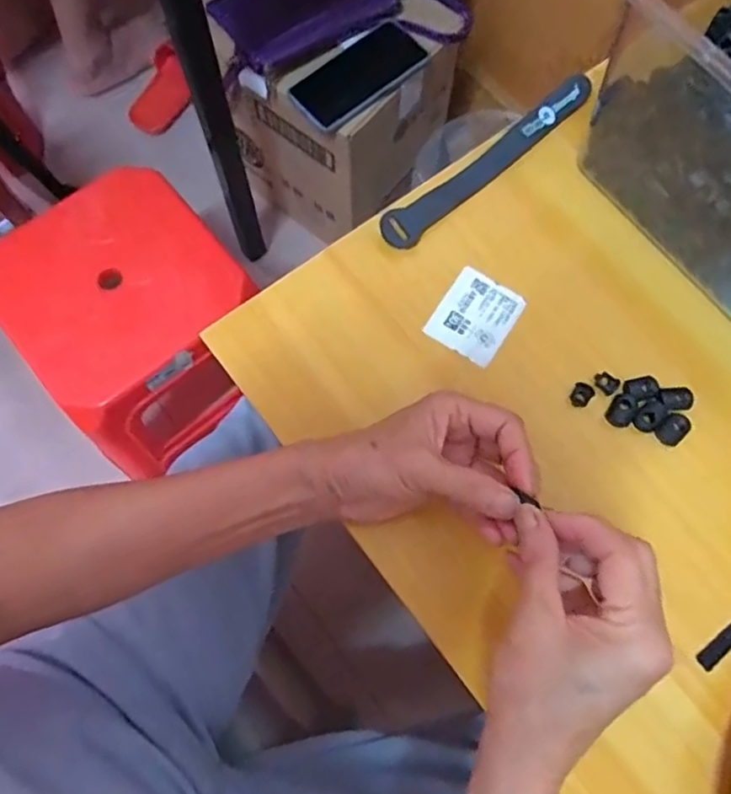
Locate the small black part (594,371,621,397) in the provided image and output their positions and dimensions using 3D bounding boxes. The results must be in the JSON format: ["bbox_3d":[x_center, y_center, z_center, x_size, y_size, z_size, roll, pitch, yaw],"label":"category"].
[{"bbox_3d":[0.156,-0.010,0.390,0.013,0.004,0.016,-43,78,-12],"label":"small black part"}]

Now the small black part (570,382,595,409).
[{"bbox_3d":[0.139,-0.001,0.387,0.013,0.007,0.014,0,73,0],"label":"small black part"}]

